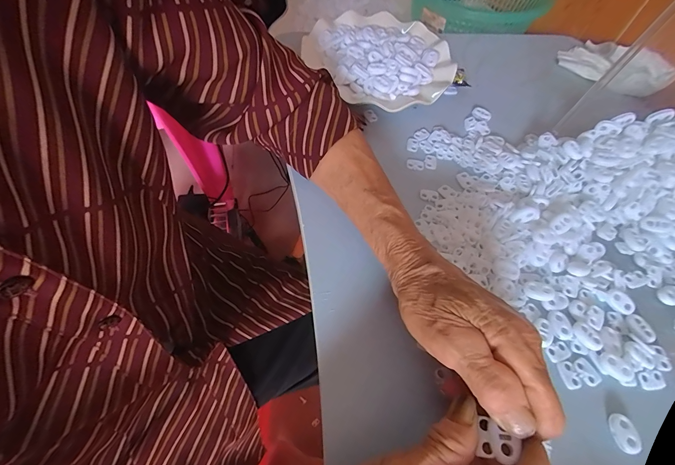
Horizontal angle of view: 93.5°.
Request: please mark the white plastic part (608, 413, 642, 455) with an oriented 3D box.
[{"bbox_3d":[0.188,0.132,0.208,0.013,0.008,0.022,-3,58,-6],"label":"white plastic part"}]

